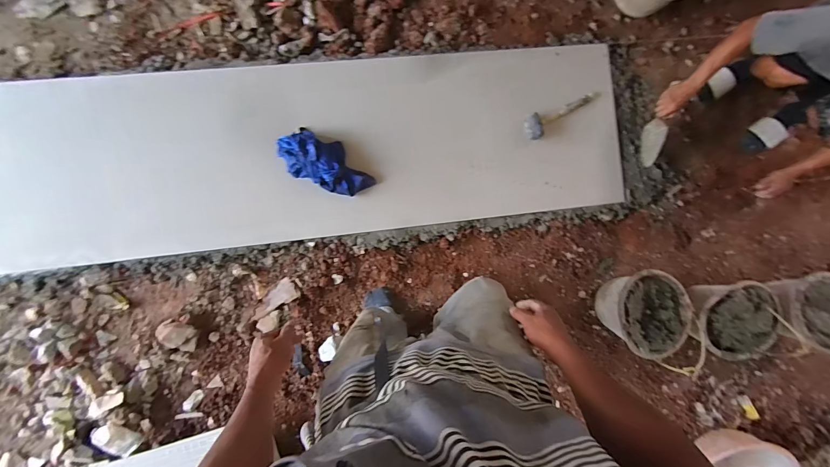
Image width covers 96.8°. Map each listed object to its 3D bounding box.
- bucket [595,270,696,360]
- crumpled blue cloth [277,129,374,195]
[{"bbox_3d":[0.769,0.259,1.265,0.244,0.188,0.281,-11,91,-6],"label":"bucket"},{"bbox_3d":[-0.281,-0.223,1.192,0.309,0.087,0.153,28,88,-21],"label":"crumpled blue cloth"}]

